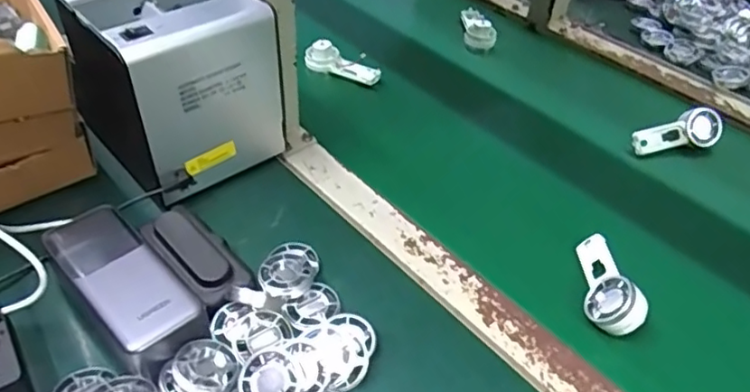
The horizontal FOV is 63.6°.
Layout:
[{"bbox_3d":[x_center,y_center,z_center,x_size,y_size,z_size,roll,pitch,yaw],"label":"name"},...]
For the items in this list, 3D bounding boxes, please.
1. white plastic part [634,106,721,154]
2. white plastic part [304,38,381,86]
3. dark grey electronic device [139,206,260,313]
[{"bbox_3d":[0.315,-0.068,0.635,0.096,0.040,0.015,-6,0,-4],"label":"white plastic part"},{"bbox_3d":[-0.038,-0.158,0.710,0.092,0.033,0.028,18,43,15],"label":"white plastic part"},{"bbox_3d":[-0.135,0.046,0.457,0.045,0.029,0.108,-30,52,-33],"label":"dark grey electronic device"}]

